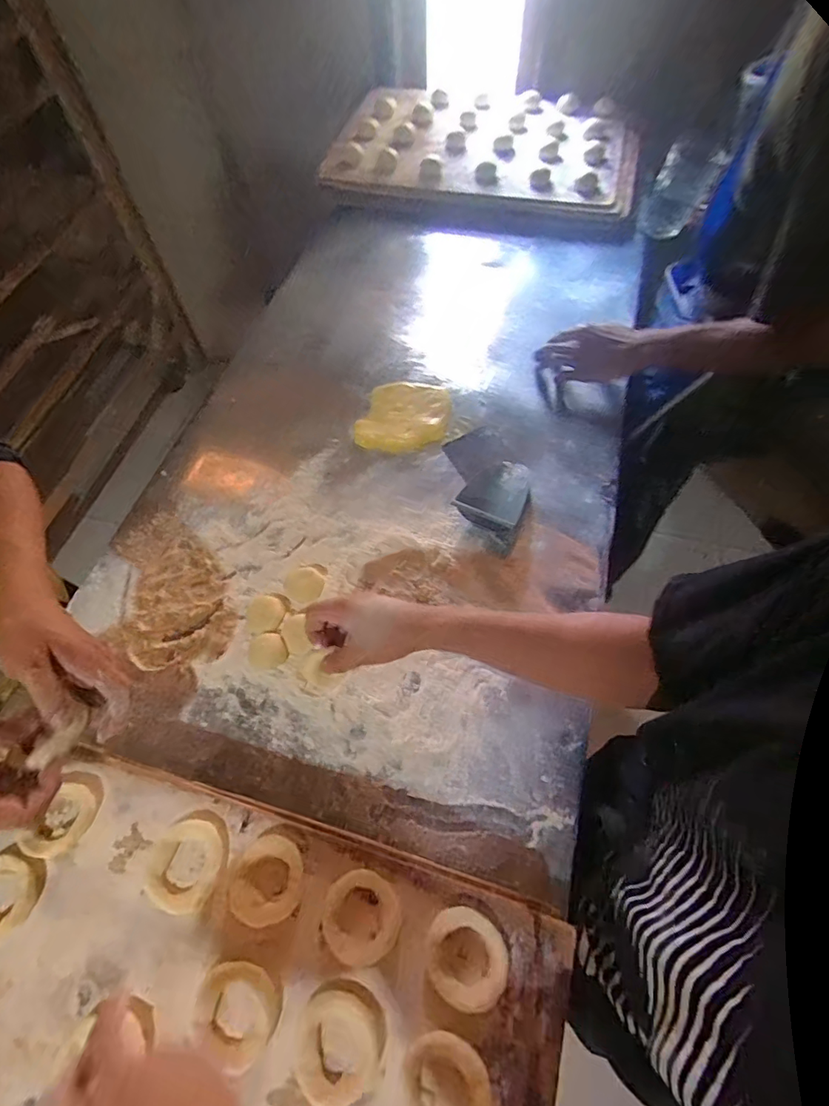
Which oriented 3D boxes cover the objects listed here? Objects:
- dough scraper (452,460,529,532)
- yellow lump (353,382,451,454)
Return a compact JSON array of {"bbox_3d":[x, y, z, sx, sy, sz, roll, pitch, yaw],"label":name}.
[{"bbox_3d":[0.111,-0.086,0.665,0.082,0.035,0.117,24,65,15],"label":"dough scraper"},{"bbox_3d":[-0.016,-0.206,0.751,0.132,0.022,0.120,7,62,6],"label":"yellow lump"}]

